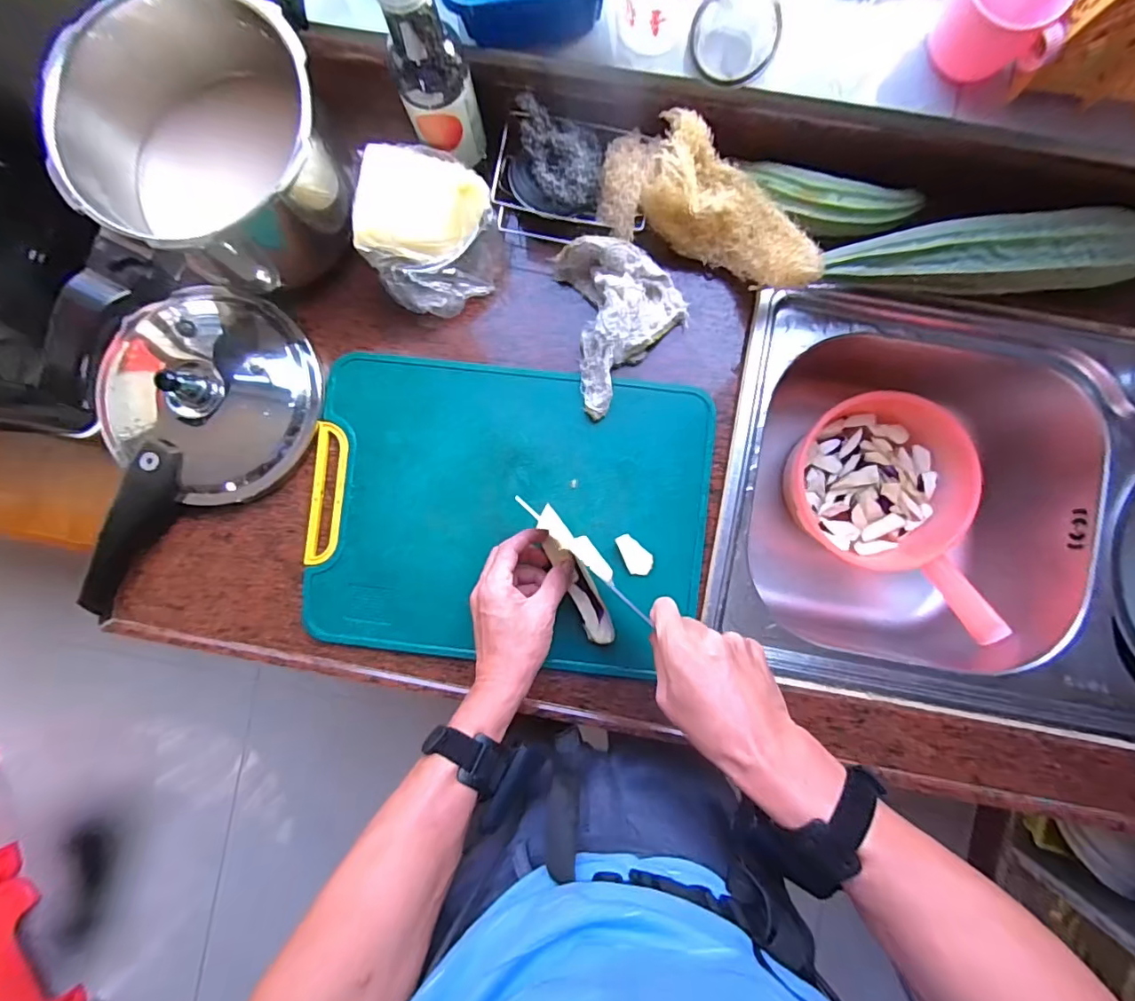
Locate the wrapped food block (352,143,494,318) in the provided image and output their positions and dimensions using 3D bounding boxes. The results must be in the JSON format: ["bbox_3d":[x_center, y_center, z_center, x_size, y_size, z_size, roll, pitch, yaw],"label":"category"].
[{"bbox_3d":[-0.129,-0.257,0.502,0.111,0.091,0.129,-1,89,1],"label":"wrapped food block"}]

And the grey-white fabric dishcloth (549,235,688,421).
[{"bbox_3d":[0.060,-0.178,0.514,0.116,0.041,0.160,-14,89,1],"label":"grey-white fabric dishcloth"}]

